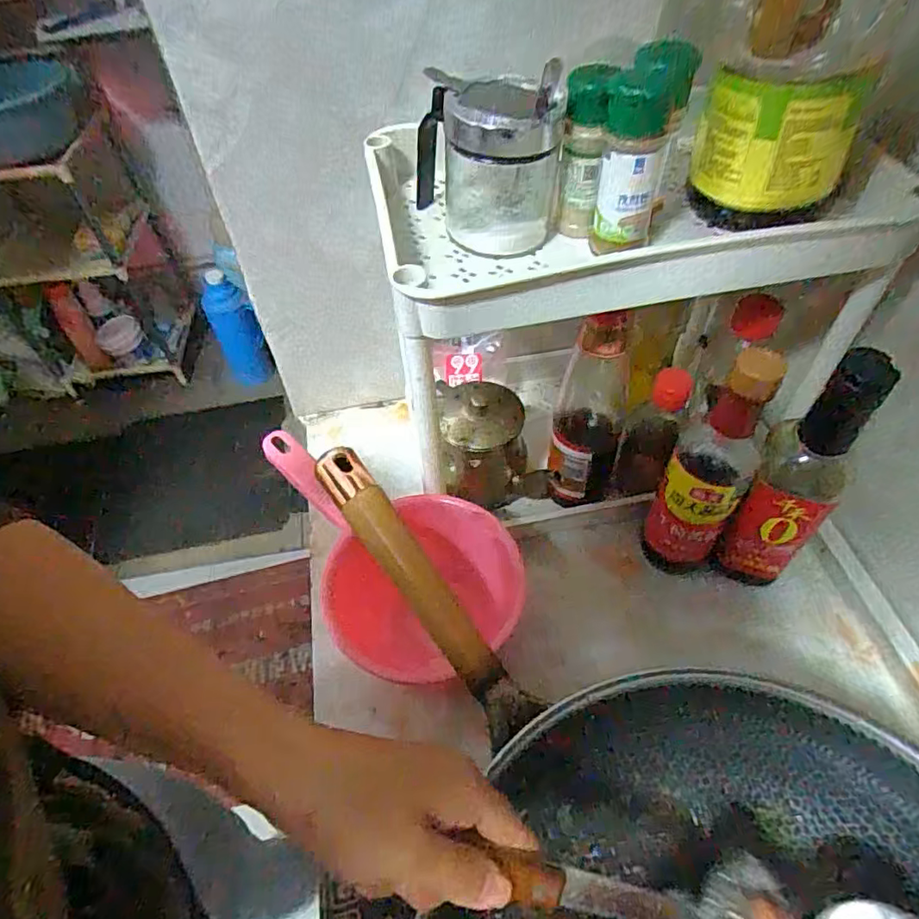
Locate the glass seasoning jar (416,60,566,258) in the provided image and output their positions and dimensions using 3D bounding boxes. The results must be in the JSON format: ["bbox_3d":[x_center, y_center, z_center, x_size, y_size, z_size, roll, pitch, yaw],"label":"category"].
[{"bbox_3d":[0.017,-0.212,0.400,0.090,0.099,0.090,-1,51,1],"label":"glass seasoning jar"}]

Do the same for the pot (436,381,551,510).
[{"bbox_3d":[0.029,-0.017,0.561,0.102,0.111,0.073,-3,51,-1],"label":"pot"}]

